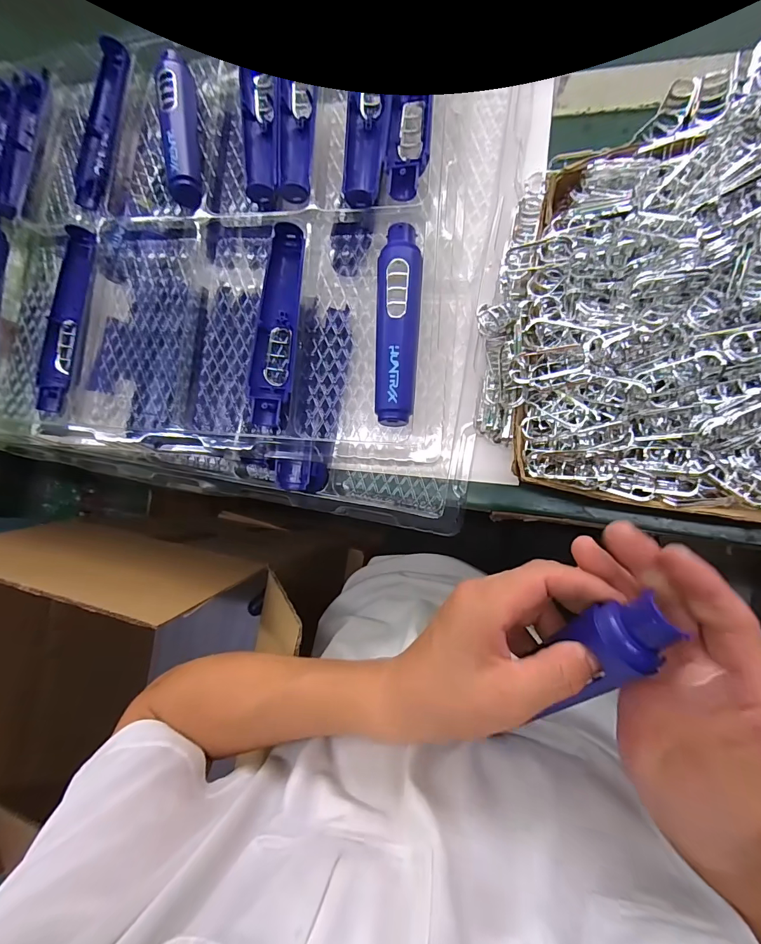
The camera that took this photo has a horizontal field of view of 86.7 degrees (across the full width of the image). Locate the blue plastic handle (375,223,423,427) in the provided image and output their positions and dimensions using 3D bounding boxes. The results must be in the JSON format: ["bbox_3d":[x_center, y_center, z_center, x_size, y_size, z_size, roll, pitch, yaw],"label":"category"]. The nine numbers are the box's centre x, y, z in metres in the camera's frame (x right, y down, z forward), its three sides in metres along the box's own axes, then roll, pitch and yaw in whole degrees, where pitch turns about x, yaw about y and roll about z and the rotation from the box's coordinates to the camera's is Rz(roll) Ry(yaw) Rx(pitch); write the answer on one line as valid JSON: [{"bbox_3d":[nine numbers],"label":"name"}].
[{"bbox_3d":[0.015,-0.125,0.340,0.036,0.028,0.171,3,86,8],"label":"blue plastic handle"}]

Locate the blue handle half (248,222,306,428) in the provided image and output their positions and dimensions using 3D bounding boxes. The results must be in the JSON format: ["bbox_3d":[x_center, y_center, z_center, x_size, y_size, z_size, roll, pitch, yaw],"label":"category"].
[{"bbox_3d":[-0.090,-0.127,0.356,0.036,0.024,0.173,4,86,8],"label":"blue handle half"}]

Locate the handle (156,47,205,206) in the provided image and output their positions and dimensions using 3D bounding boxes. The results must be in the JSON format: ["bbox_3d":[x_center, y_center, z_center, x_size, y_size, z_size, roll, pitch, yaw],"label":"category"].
[{"bbox_3d":[-0.195,-0.336,0.387,0.029,0.030,0.178,-12,84,7],"label":"handle"}]

